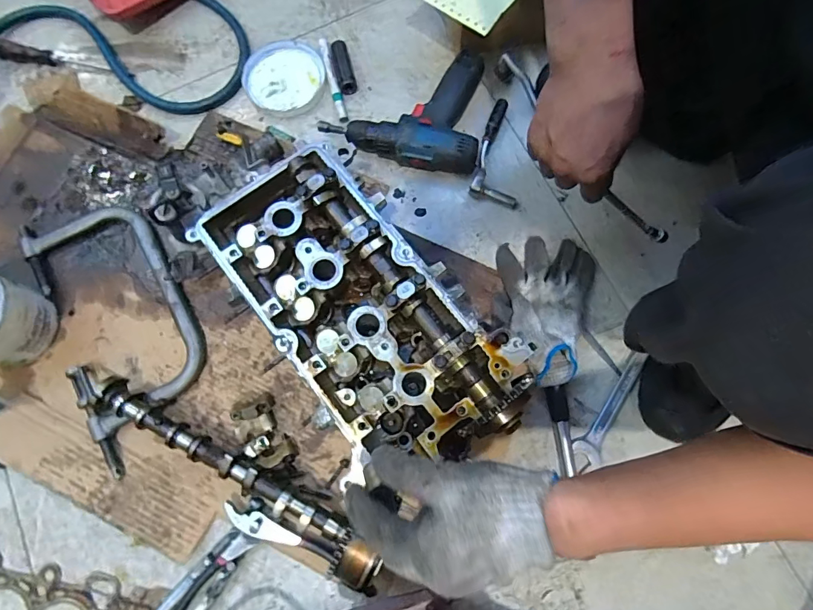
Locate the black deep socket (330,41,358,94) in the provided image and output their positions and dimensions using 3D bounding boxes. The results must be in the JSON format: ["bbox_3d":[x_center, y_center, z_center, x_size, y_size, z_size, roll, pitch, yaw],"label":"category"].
[{"bbox_3d":[-0.096,-0.361,0.650,0.027,0.021,0.089,-16,78,-2],"label":"black deep socket"}]

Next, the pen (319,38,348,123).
[{"bbox_3d":[-0.111,-0.342,0.643,0.015,0.010,0.144,-14,78,-1],"label":"pen"}]

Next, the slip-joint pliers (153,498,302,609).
[{"bbox_3d":[-0.229,0.312,0.497,0.204,0.025,0.081,-41,80,-7],"label":"slip-joint pliers"}]

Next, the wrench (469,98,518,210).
[{"bbox_3d":[0.138,-0.214,0.609,0.067,0.021,0.151,15,78,5],"label":"wrench"}]

